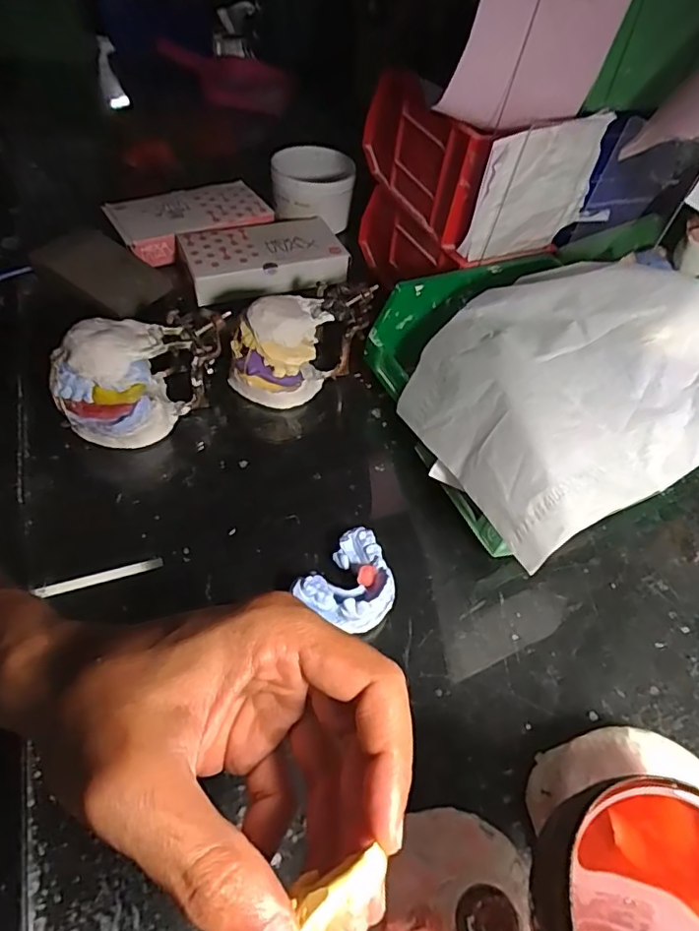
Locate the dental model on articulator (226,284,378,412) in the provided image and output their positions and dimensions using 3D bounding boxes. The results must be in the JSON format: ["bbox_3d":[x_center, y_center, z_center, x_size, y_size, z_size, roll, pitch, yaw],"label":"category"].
[{"bbox_3d":[-0.039,-0.101,0.451,0.120,0.070,0.062,-35,62,-29],"label":"dental model on articulator"}]

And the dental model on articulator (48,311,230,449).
[{"bbox_3d":[-0.148,-0.068,0.407,0.122,0.080,0.060,-35,62,-29],"label":"dental model on articulator"}]

